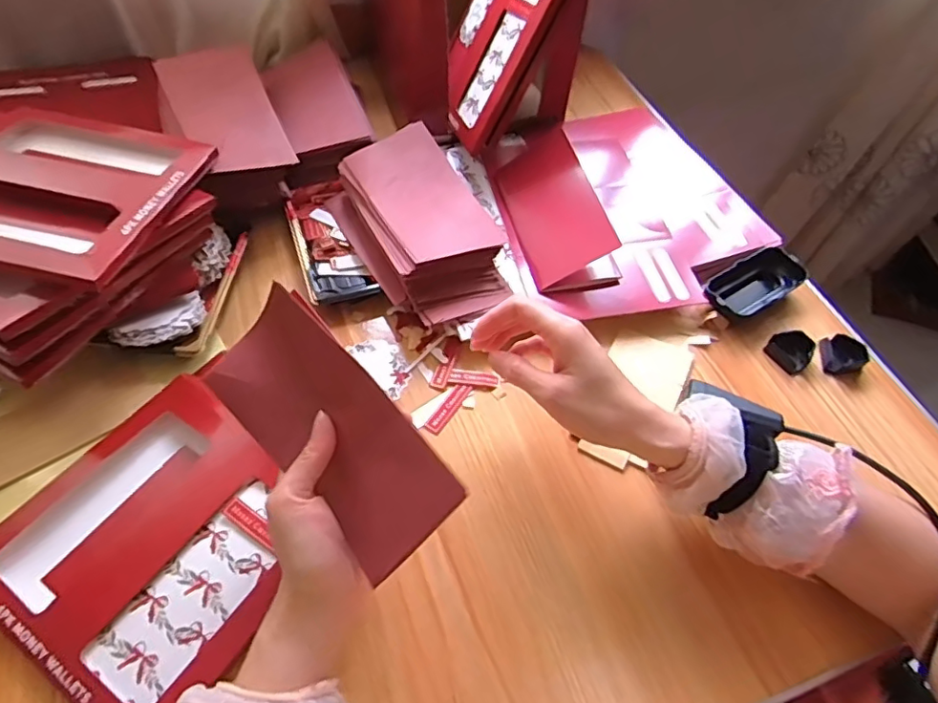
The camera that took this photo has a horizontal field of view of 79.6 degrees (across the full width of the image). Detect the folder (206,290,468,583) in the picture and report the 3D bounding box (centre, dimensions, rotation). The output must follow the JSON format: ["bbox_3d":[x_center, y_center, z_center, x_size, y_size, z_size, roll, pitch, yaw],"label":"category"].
[{"bbox_3d":[-0.085,0.050,0.347,0.170,0.013,0.087,45,107,13],"label":"folder"}]

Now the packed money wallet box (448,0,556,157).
[{"bbox_3d":[0.041,-0.368,0.606,0.026,0.246,0.193,17,36,-36],"label":"packed money wallet box"}]

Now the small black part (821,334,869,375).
[{"bbox_3d":[0.357,0.002,0.536,0.042,0.015,0.035,-5,56,-7],"label":"small black part"}]

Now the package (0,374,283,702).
[{"bbox_3d":[-0.219,0.132,0.399,0.190,0.024,0.188,31,59,16],"label":"package"}]

